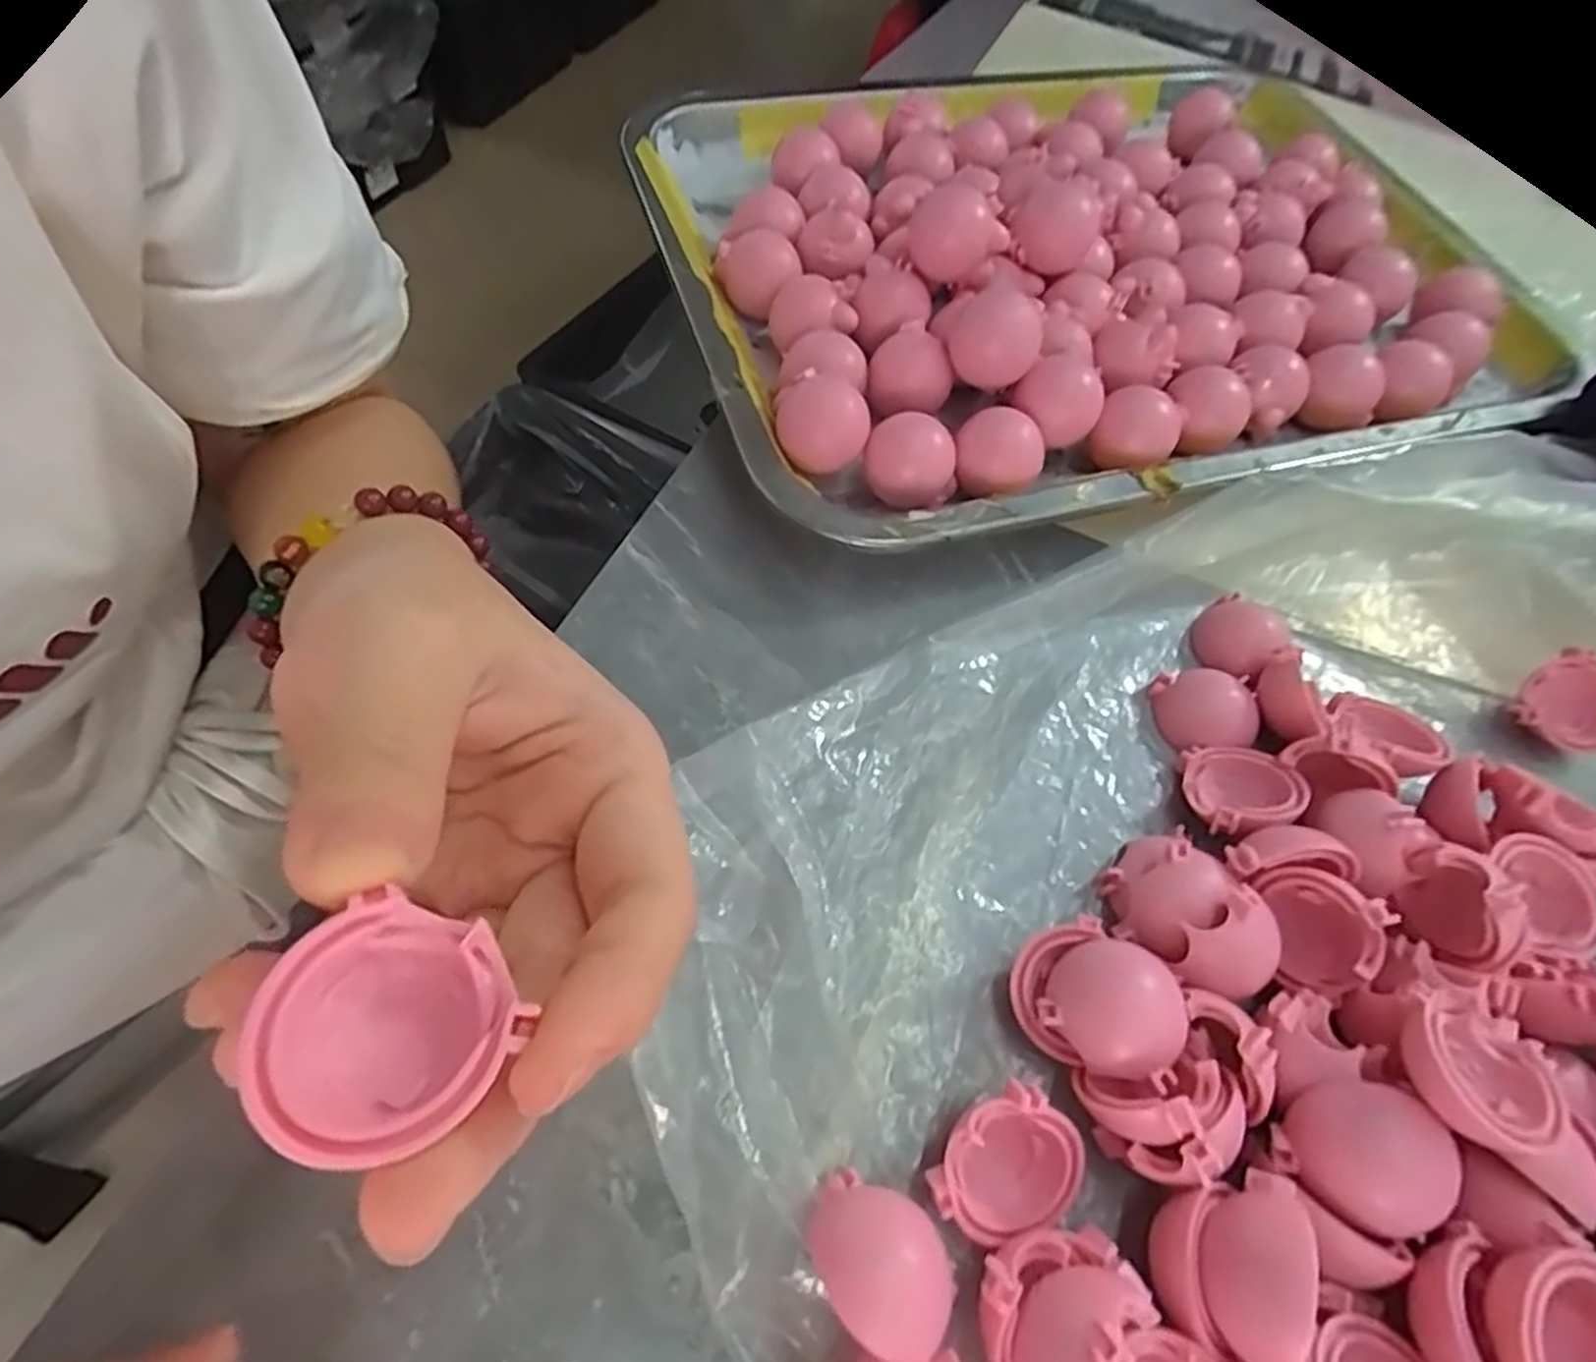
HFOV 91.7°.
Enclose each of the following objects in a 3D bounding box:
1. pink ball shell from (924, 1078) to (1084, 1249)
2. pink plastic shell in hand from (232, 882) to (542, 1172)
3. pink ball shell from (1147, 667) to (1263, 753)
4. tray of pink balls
[{"bbox_3d":[0.044,0.102,0.160,0.028,0.022,0.027,31,63,12],"label":"pink ball shell"},{"bbox_3d":[-0.051,0.044,0.097,0.028,0.013,0.027,37,63,20],"label":"pink plastic shell in hand"},{"bbox_3d":[0.121,0.008,0.230,0.027,0.010,0.026,2,61,-4],"label":"pink ball shell"},{"bbox_3d":[0.118,-0.184,0.318,0.336,0.054,0.266,-13,63,-12],"label":"tray of pink balls"}]

